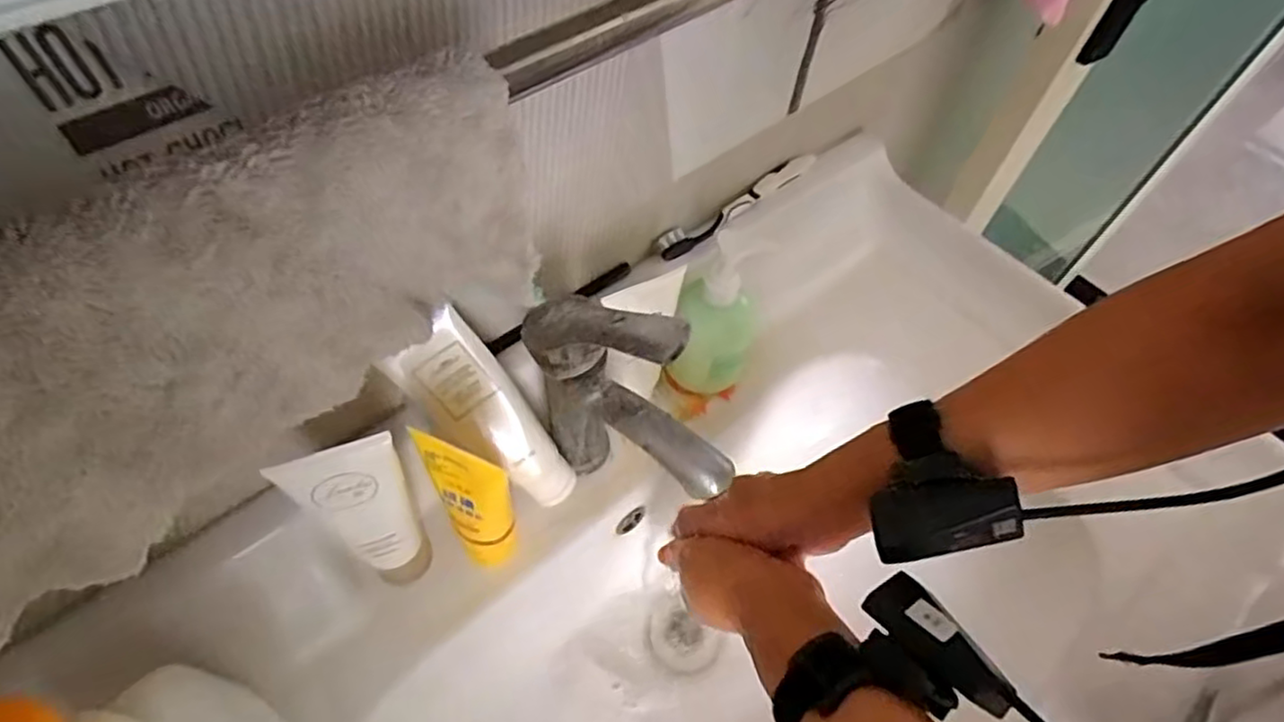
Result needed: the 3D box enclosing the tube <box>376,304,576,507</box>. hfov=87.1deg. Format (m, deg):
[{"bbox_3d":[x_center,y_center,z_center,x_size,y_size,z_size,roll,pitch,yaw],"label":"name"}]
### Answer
[{"bbox_3d":[-0.097,0.040,0.444,0.029,0.156,0.047,0,44,48],"label":"tube"}]

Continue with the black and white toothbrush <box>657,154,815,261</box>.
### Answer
[{"bbox_3d":[0.083,-0.132,0.580,0.182,0.023,0.020,-35,66,-23],"label":"black and white toothbrush"}]

